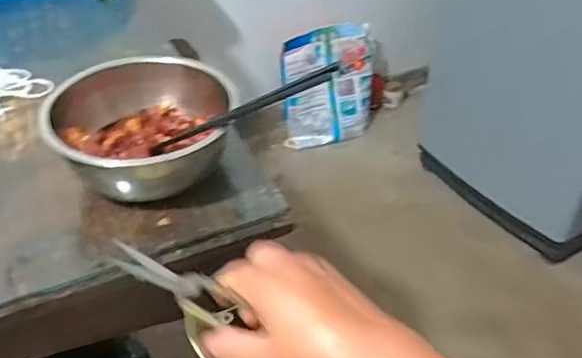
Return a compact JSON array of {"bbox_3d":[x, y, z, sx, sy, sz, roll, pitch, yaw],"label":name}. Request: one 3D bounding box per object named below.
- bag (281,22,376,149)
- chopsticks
[{"bbox_3d":[0.127,-0.296,1.924,0.314,0.382,0.096,-9,40,-12],"label":"bag"},{"bbox_3d":[-0.050,-0.064,0.570,0.213,0.015,0.016,-20,33,24],"label":"chopsticks"}]

